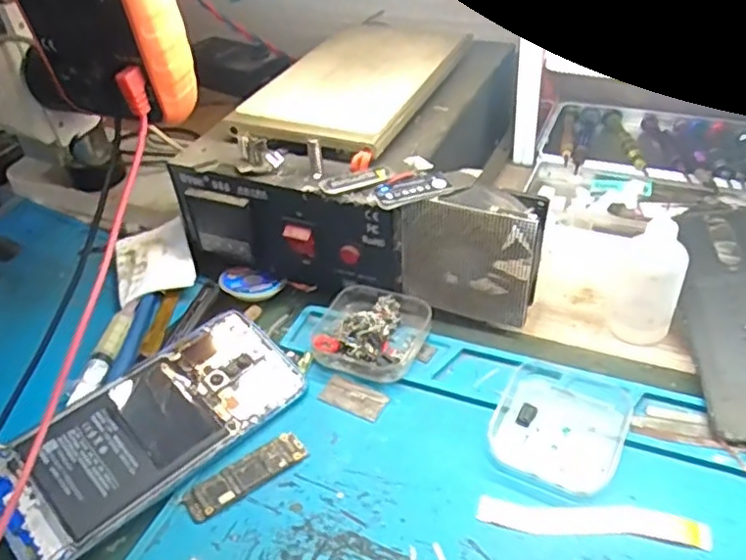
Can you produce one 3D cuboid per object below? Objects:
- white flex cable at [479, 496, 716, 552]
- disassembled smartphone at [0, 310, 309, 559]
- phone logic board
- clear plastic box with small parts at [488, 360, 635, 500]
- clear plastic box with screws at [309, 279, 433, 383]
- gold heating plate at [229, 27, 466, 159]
[{"bbox_3d":[0.102,0.112,0.304,0.102,0.004,0.019,0,41,8],"label":"white flex cable"},{"bbox_3d":[-0.119,0.078,0.351,0.162,0.011,0.074,-35,63,-31],"label":"disassembled smartphone"},{"bbox_3d":[-0.066,0.101,0.338,0.064,0.004,0.021,-28,45,-23],"label":"phone logic board"},{"bbox_3d":[0.099,0.074,0.340,0.062,0.016,0.073,17,46,24],"label":"clear plastic box with small parts"},{"bbox_3d":[0.000,0.029,0.404,0.063,0.024,0.067,16,46,23],"label":"clear plastic box with screws"},{"bbox_3d":[-0.012,-0.146,0.469,0.111,0.010,0.175,13,45,21],"label":"gold heating plate"}]

